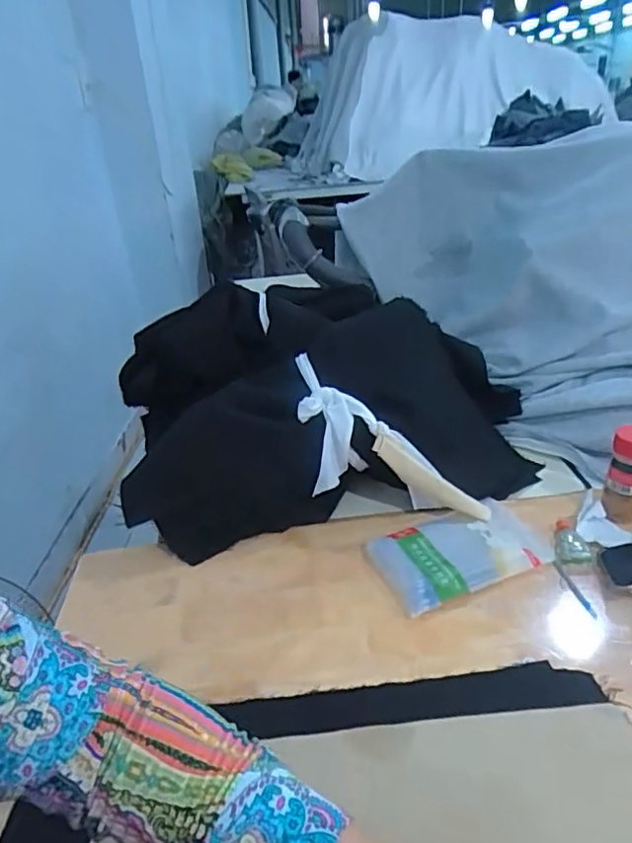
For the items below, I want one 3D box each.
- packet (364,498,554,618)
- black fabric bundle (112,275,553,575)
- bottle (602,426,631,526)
[{"bbox_3d":[0.153,0.140,0.627,0.175,0.019,0.105,-15,31,-17],"label":"packet"},{"bbox_3d":[0.002,-0.042,0.812,0.494,0.186,0.444,-12,30,-12],"label":"black fabric bundle"},{"bbox_3d":[0.342,0.061,0.641,0.040,0.107,0.036,15,35,31],"label":"bottle"}]

